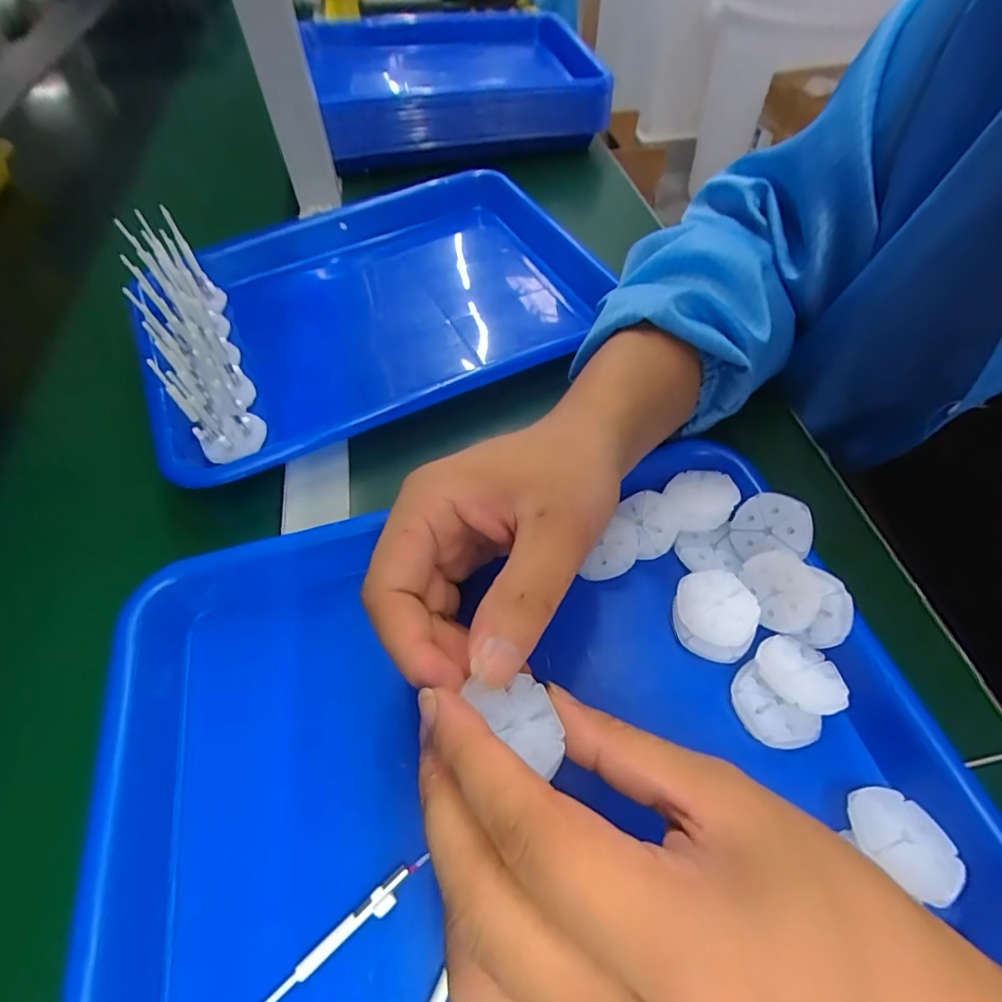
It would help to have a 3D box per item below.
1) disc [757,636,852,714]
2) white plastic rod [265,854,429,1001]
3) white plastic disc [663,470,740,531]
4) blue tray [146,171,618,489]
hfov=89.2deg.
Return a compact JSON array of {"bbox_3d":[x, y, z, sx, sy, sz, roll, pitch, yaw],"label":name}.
[{"bbox_3d":[0.135,0.079,0.232,0.036,0.013,0.033,0,56,0],"label":"disc"},{"bbox_3d":[-0.059,0.163,0.190,0.074,0.006,0.008,-34,62,-20],"label":"white plastic rod"},{"bbox_3d":[0.108,-0.002,0.279,0.038,0.008,0.039,-9,46,8],"label":"white plastic disc"},{"bbox_3d":[-0.093,-0.155,0.394,0.331,0.054,0.247,-26,60,-16],"label":"blue tray"}]

